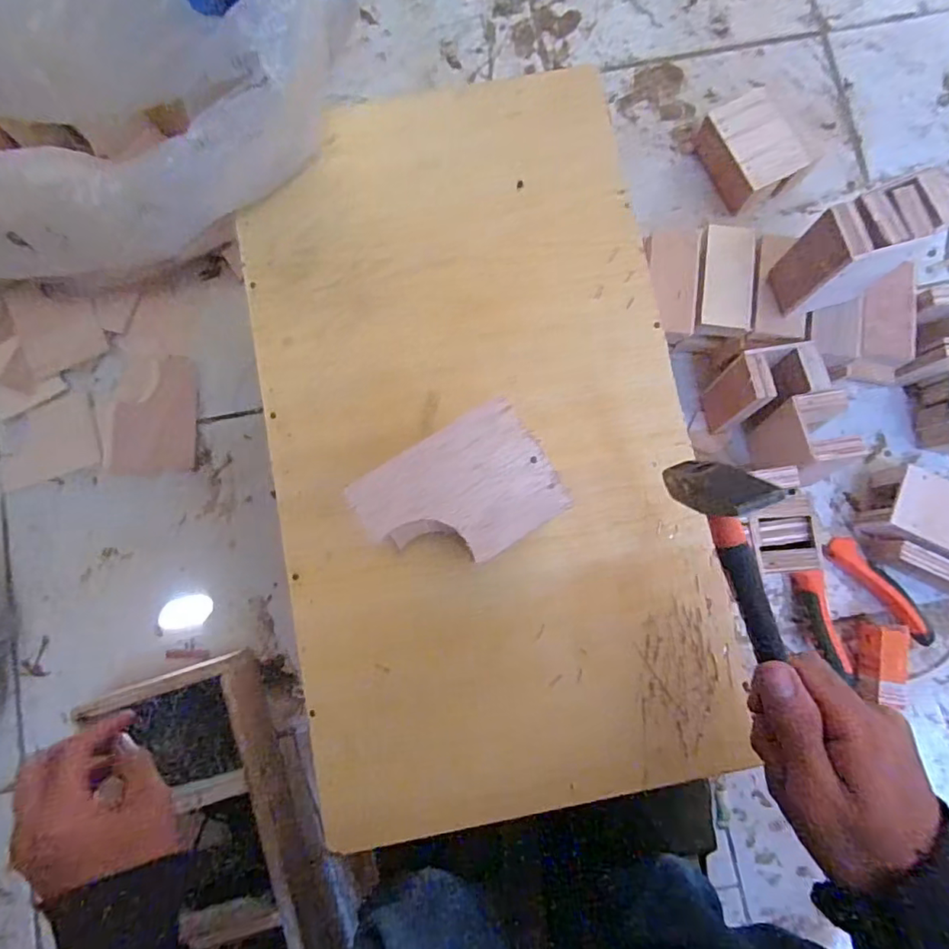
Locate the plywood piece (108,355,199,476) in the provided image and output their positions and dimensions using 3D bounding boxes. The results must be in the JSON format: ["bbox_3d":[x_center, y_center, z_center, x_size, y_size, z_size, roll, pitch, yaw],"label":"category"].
[{"bbox_3d":[-0.306,-0.057,0.517,0.075,0.009,0.112,-1,83,-1],"label":"plywood piece"}]

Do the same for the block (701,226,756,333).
[{"bbox_3d":[0.220,-0.169,0.467,0.043,0.011,0.089,7,83,0],"label":"block"}]

